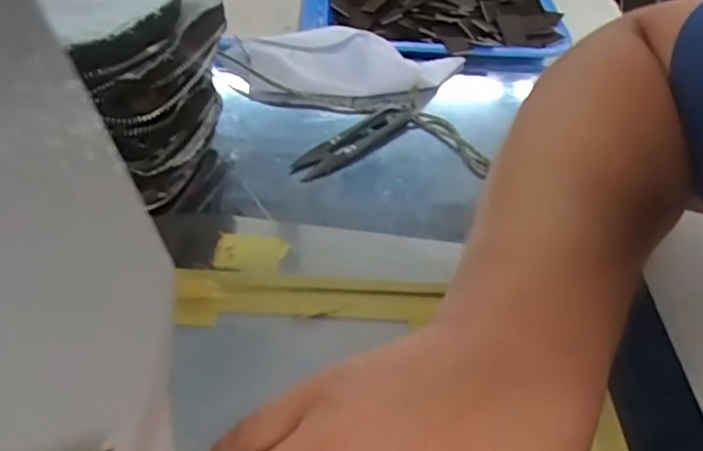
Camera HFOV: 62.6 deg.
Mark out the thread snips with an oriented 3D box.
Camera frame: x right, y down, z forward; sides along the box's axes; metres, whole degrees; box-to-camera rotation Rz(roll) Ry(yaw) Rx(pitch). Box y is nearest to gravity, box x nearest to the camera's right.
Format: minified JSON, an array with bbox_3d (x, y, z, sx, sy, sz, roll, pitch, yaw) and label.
[{"bbox_3d":[0.002,-0.058,0.401,0.101,0.005,0.027,-33,57,-28],"label":"thread snips"}]

